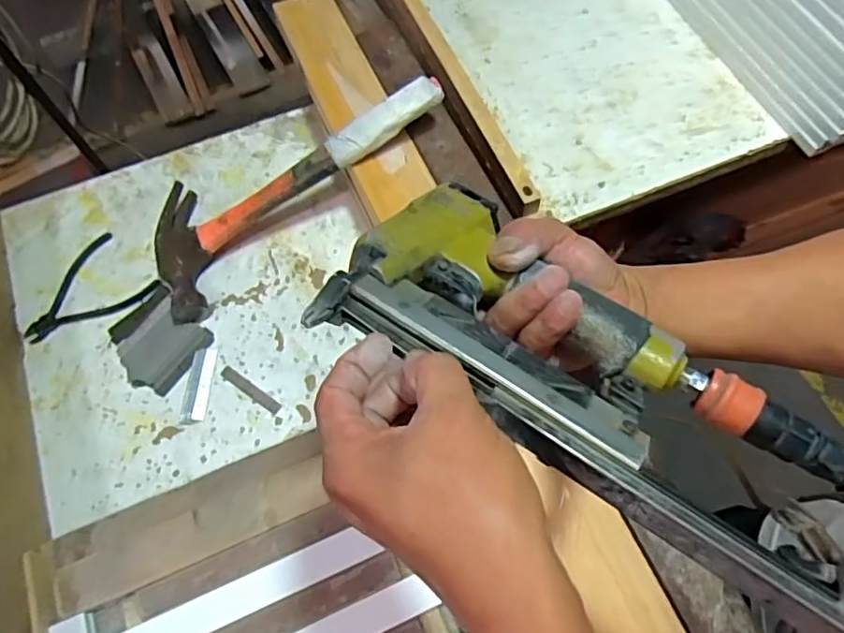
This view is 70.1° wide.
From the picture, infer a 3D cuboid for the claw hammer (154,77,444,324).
[{"bbox_3d":[-0.112,-0.119,0.534,0.292,0.031,0.126,-31,67,8],"label":"claw hammer"}]

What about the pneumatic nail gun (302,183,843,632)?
[{"bbox_3d":[0.081,0.029,0.289,0.265,0.048,0.125,37,68,18],"label":"pneumatic nail gun"}]

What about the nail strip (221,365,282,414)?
[{"bbox_3d":[-0.146,0.062,0.511,0.063,0.004,0.011,33,71,15],"label":"nail strip"}]

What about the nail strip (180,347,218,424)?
[{"bbox_3d":[-0.191,0.059,0.515,0.020,0.004,0.066,3,66,3],"label":"nail strip"}]

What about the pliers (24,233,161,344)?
[{"bbox_3d":[-0.311,-0.019,0.551,0.086,0.007,0.112,42,73,18],"label":"pliers"}]

